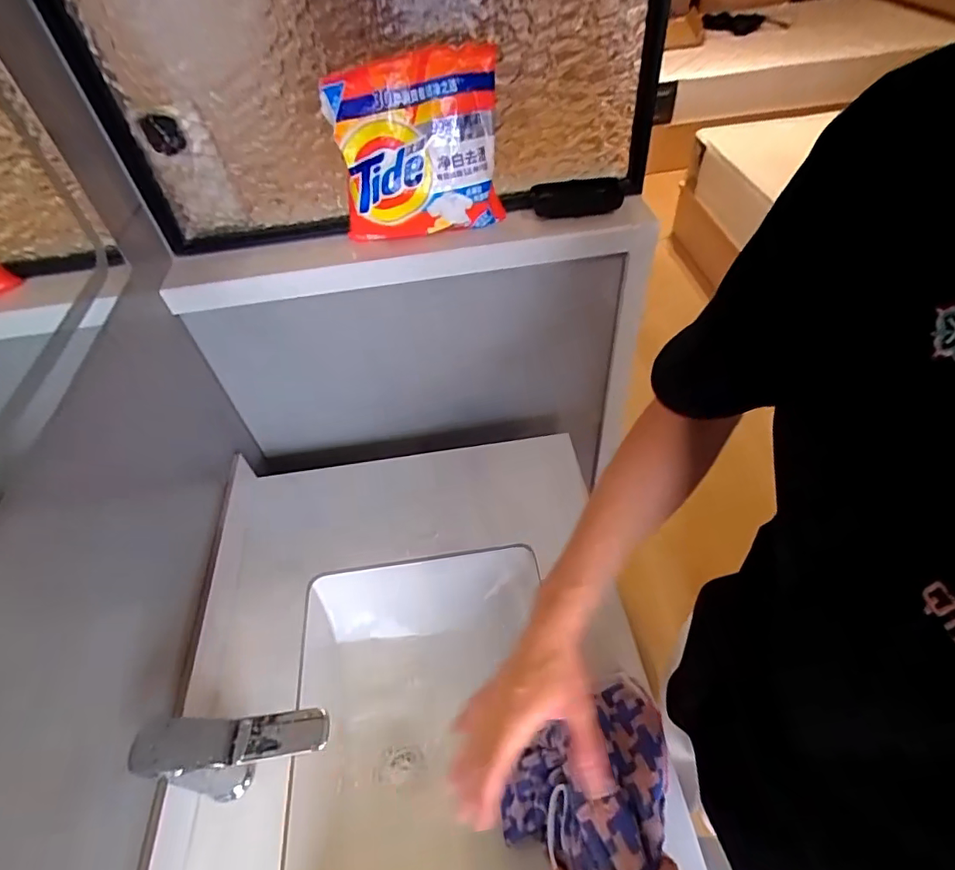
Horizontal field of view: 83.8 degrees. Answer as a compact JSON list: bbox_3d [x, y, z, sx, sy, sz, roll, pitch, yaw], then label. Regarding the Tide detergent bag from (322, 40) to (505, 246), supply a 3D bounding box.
[{"bbox_3d":[-0.065,-0.315,0.596,0.179,0.181,0.035,-14,50,-6],"label":"Tide detergent bag"}]

